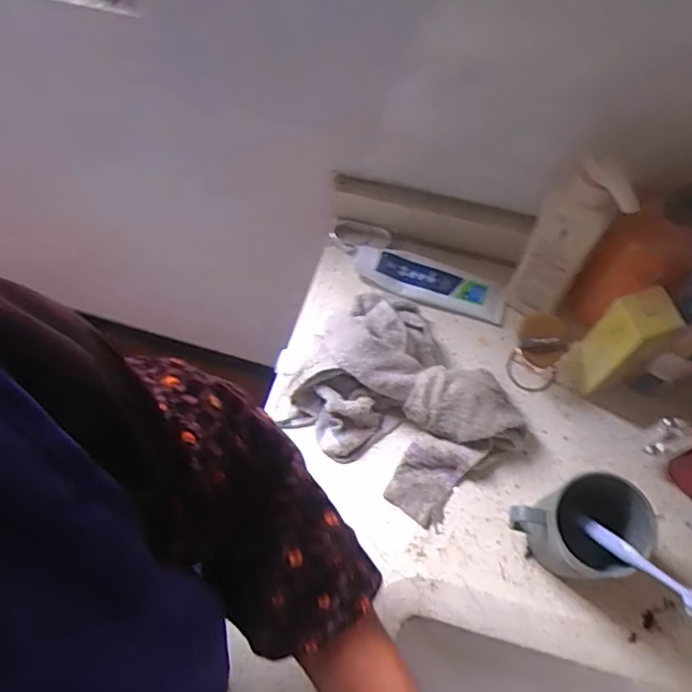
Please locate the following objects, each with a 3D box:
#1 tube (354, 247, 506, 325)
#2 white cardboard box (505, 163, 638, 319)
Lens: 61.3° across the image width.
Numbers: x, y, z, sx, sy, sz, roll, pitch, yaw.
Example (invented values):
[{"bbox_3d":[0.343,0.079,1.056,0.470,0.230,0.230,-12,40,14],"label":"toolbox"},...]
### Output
[{"bbox_3d":[0.092,-0.072,0.648,0.171,0.036,0.051,16,69,10],"label":"tube"},{"bbox_3d":[0.196,-0.086,0.533,0.061,0.212,0.031,36,73,17],"label":"white cardboard box"}]

